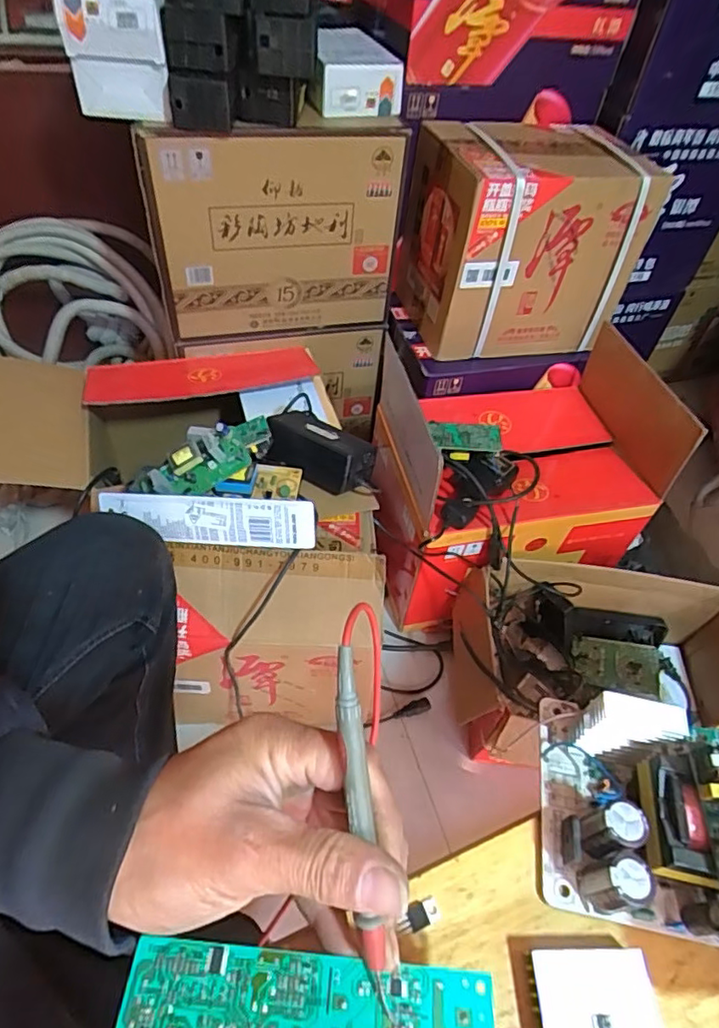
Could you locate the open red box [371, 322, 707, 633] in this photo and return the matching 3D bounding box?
[{"bbox_3d":[0.245,-0.050,0.971,0.414,0.370,0.311,-7,52,-11],"label":"open red box"}]

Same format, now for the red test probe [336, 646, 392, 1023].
[{"bbox_3d":[0.000,0.127,0.229,0.010,0.009,0.146,-6,92,-11],"label":"red test probe"}]

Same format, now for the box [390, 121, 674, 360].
[{"bbox_3d":[0.261,-0.447,0.943,0.330,0.294,0.228,-8,52,-13],"label":"box"}]

